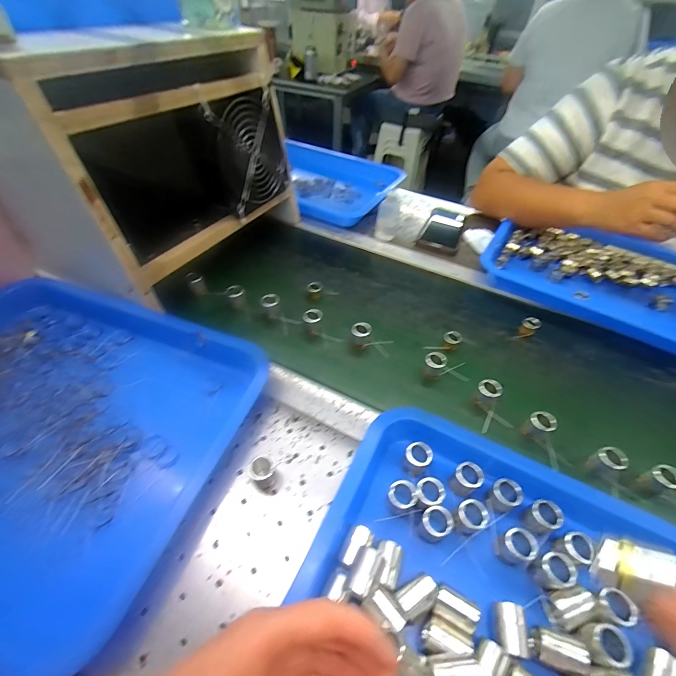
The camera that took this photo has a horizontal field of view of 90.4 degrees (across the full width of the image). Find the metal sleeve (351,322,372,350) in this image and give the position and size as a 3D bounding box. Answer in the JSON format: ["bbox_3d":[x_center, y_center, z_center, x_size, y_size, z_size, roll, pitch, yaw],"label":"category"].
[{"bbox_3d":[0.029,-0.002,0.444,0.024,0.032,0.024,12,49,7],"label":"metal sleeve"}]

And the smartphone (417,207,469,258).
[{"bbox_3d":[0.210,-0.215,0.666,0.072,0.014,0.188,21,44,11],"label":"smartphone"}]

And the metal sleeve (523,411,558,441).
[{"bbox_3d":[0.222,0.096,0.368,0.024,0.024,0.021,22,51,14],"label":"metal sleeve"}]

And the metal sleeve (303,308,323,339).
[{"bbox_3d":[-0.035,-0.020,0.453,0.023,0.028,0.029,8,49,3],"label":"metal sleeve"}]

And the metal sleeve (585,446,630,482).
[{"bbox_3d":[0.277,0.130,0.346,0.022,0.032,0.027,-15,52,-16],"label":"metal sleeve"}]

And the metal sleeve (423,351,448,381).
[{"bbox_3d":[0.119,0.035,0.421,0.024,0.030,0.026,28,53,19],"label":"metal sleeve"}]

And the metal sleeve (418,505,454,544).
[{"bbox_3d":[0.083,0.161,0.290,0.024,0.030,0.025,2,49,-2],"label":"metal sleeve"}]

